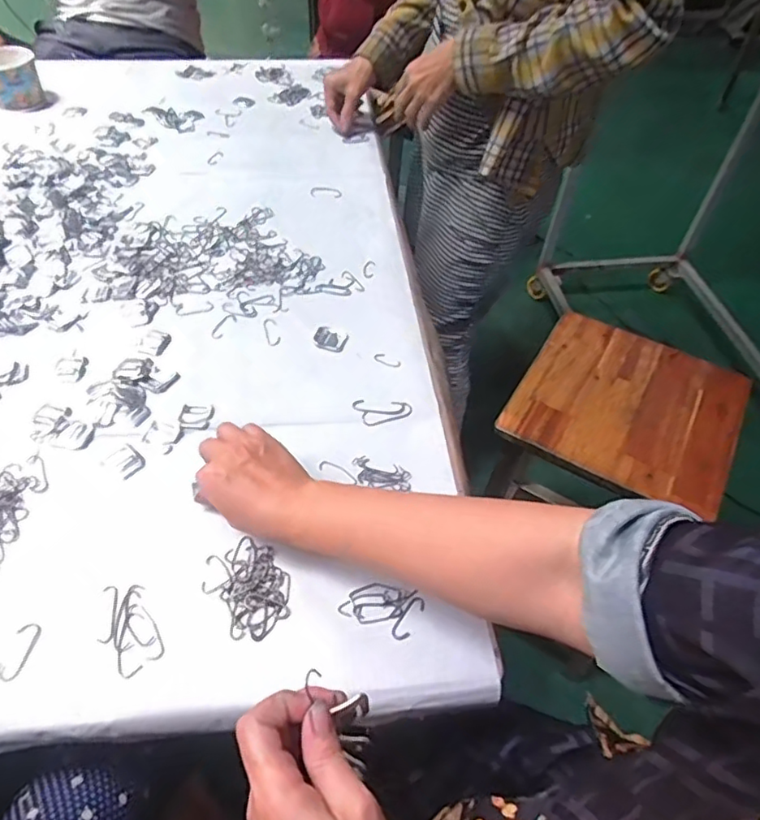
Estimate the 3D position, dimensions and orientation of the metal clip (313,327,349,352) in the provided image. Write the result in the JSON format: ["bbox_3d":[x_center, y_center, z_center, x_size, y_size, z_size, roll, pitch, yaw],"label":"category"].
[{"bbox_3d":[-0.056,-0.081,0.665,0.037,0.006,0.032,10,51,7],"label":"metal clip"}]

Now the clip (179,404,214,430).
[{"bbox_3d":[-0.183,0.007,0.584,0.029,0.005,0.031,1,50,0],"label":"clip"}]

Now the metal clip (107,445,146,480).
[{"bbox_3d":[-0.238,0.047,0.550,0.033,0.004,0.025,36,58,25],"label":"metal clip"}]

